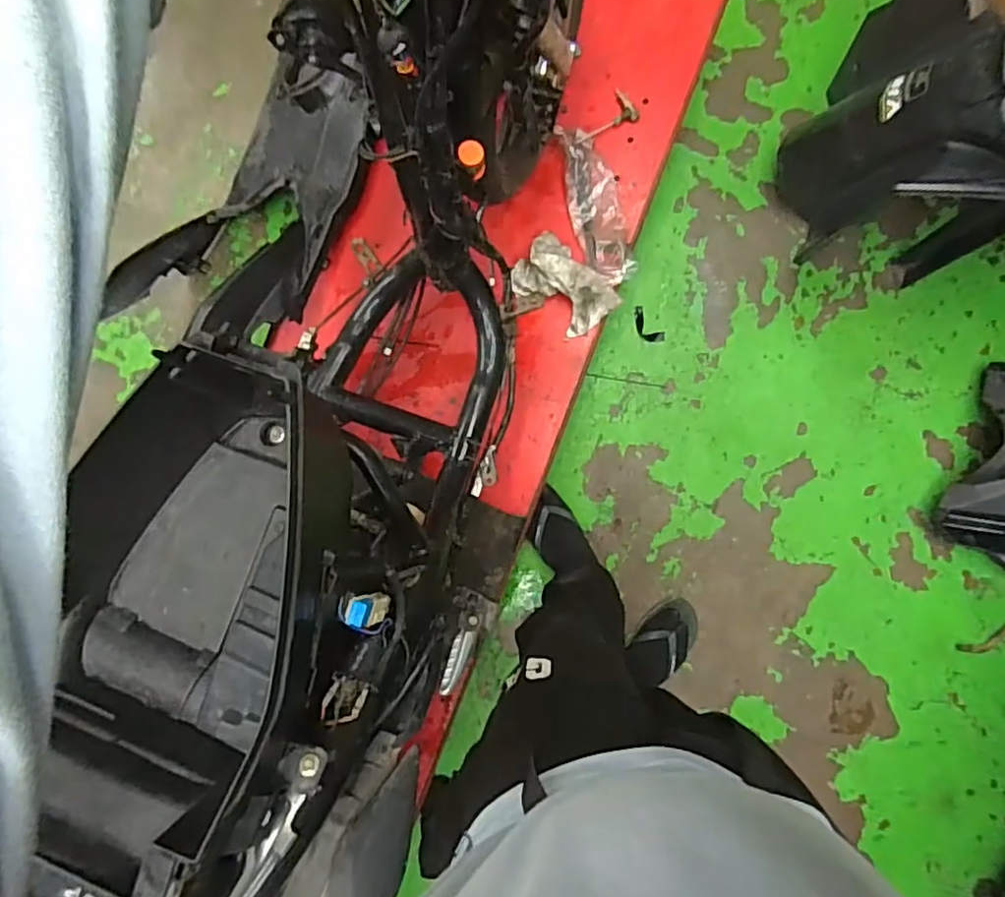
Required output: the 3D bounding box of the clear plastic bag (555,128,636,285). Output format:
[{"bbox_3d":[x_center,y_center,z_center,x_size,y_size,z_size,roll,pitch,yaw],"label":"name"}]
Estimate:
[{"bbox_3d":[0.168,-0.437,1.144,0.088,0.033,0.291,-13,86,7],"label":"clear plastic bag"}]

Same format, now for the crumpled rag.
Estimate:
[{"bbox_3d":[0.107,-0.289,1.130,0.186,0.050,0.122,45,94,7],"label":"crumpled rag"}]

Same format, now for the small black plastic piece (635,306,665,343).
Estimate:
[{"bbox_3d":[0.289,-0.245,1.274,0.038,0.006,0.084,-41,82,3],"label":"small black plastic piece"}]

